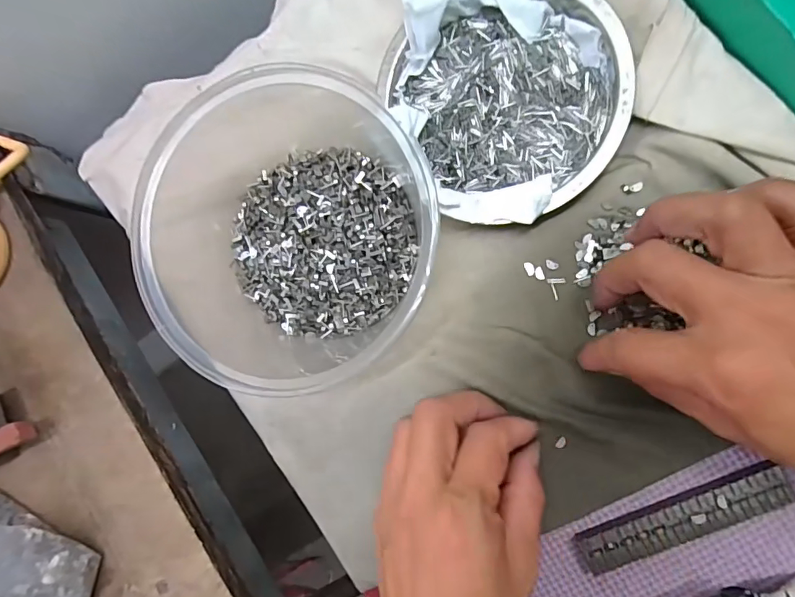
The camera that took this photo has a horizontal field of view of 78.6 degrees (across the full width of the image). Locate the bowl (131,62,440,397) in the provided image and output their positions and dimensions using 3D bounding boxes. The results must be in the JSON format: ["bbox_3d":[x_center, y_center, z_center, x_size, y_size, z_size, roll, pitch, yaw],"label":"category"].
[{"bbox_3d":[-0.048,-0.030,0.241,0.133,0.069,0.137,0,89,9],"label":"bowl"}]

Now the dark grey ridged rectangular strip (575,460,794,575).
[{"bbox_3d":[0.137,0.106,0.234,0.097,0.010,0.019,-29,85,7],"label":"dark grey ridged rectangular strip"}]

